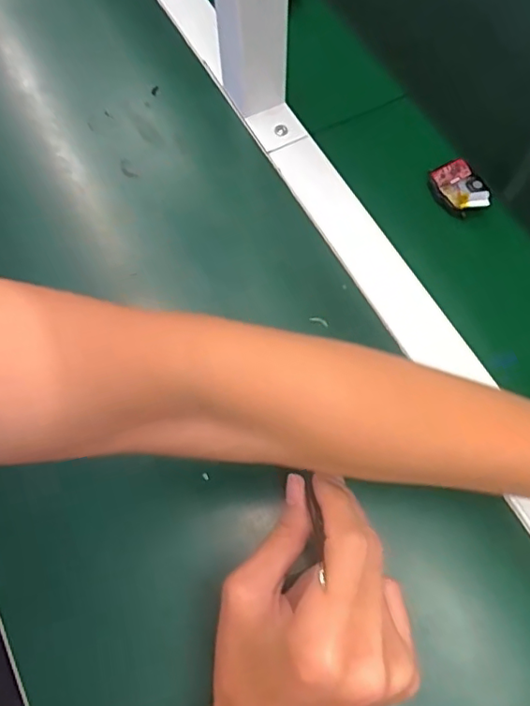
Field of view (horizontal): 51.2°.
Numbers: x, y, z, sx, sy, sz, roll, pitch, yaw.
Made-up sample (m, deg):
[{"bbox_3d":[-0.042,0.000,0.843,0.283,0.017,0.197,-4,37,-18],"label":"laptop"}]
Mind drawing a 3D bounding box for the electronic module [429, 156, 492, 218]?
[{"bbox_3d":[0.151,-0.126,0.425,0.036,0.013,0.047,-27,70,-11],"label":"electronic module"}]

